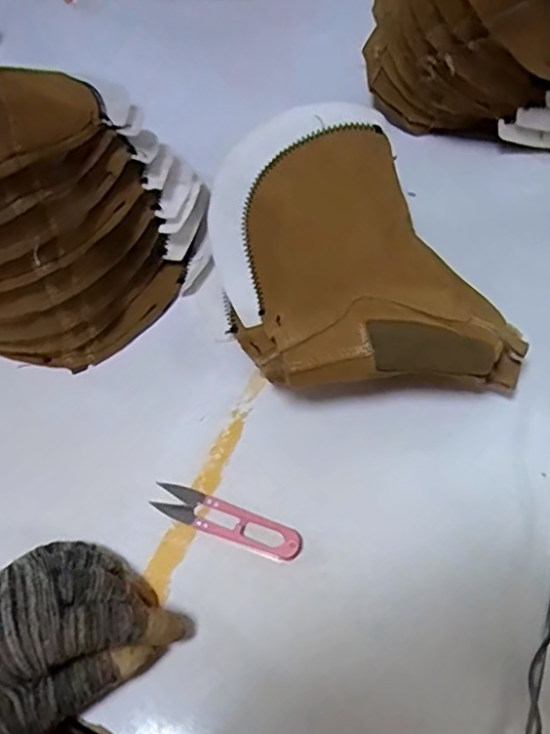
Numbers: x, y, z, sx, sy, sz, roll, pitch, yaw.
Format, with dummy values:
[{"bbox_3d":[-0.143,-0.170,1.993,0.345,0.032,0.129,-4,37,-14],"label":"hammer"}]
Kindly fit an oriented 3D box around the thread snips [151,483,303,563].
[{"bbox_3d":[-0.032,0.099,0.379,0.102,0.013,0.023,18,61,14],"label":"thread snips"}]

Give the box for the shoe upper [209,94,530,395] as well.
[{"bbox_3d":[0.055,-0.063,0.422,0.175,0.094,0.214,-20,59,-9],"label":"shoe upper"}]

